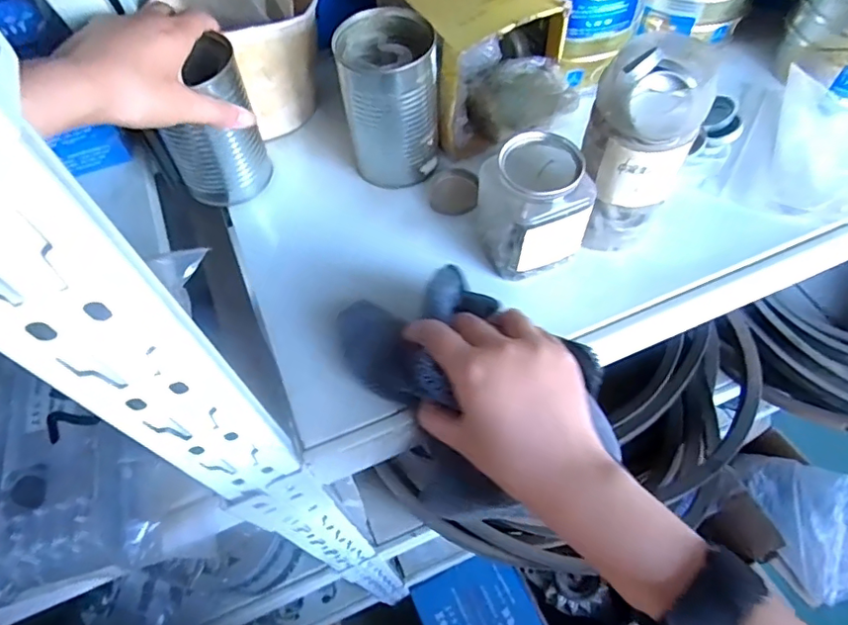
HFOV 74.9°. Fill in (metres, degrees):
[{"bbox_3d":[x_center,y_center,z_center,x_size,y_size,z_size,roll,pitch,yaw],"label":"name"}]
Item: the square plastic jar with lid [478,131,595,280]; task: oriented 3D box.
[{"bbox_3d":[0.077,-0.073,0.388,0.067,0.084,0.064,-21,60,-9],"label":"square plastic jar with lid"}]

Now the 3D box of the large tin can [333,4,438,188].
[{"bbox_3d":[-0.025,-0.167,0.436,0.068,0.110,0.069,-2,59,3],"label":"large tin can"}]

